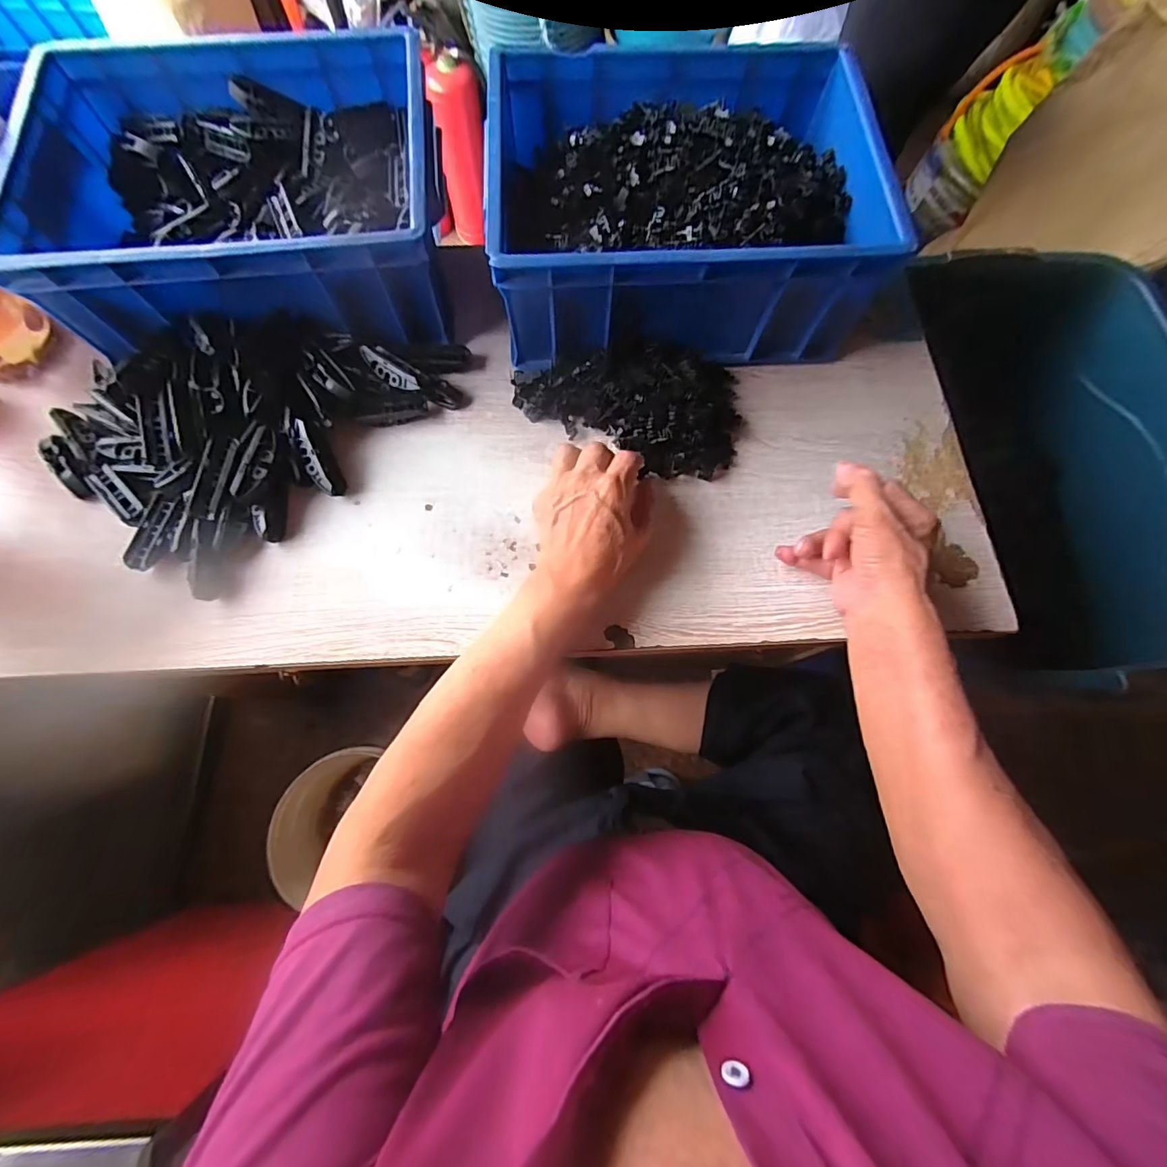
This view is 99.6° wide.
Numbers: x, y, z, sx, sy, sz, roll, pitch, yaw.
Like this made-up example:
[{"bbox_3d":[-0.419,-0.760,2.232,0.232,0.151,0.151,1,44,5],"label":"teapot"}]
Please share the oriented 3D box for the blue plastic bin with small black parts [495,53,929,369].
[{"bbox_3d":[0.088,-0.359,0.475,0.336,0.117,0.272,-3,73,-2],"label":"blue plastic bin with small black parts"}]

